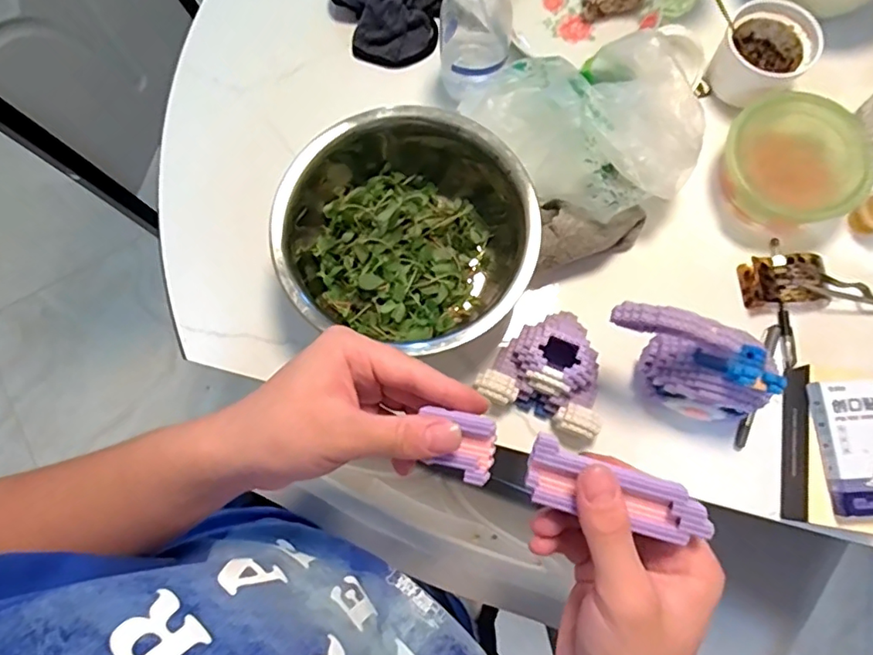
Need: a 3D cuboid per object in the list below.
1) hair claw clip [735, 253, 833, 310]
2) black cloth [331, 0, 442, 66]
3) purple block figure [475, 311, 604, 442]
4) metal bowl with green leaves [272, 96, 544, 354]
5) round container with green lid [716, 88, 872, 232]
[{"bbox_3d":[0.378,-0.049,0.592,0.084,0.030,0.048,-3,76,0],"label":"hair claw clip"},{"bbox_3d":[-0.063,-0.405,0.686,0.133,0.048,0.139,7,76,2],"label":"black cloth"},{"bbox_3d":[0.119,0.038,0.560,0.119,0.052,0.115,23,77,6],"label":"purple block figure"},{"bbox_3d":[-0.028,-0.105,0.578,0.250,0.116,0.244,0,76,1],"label":"metal bowl with green leaves"},{"bbox_3d":[0.390,-0.181,0.608,0.146,0.064,0.138,0,76,1],"label":"round container with green lid"}]

